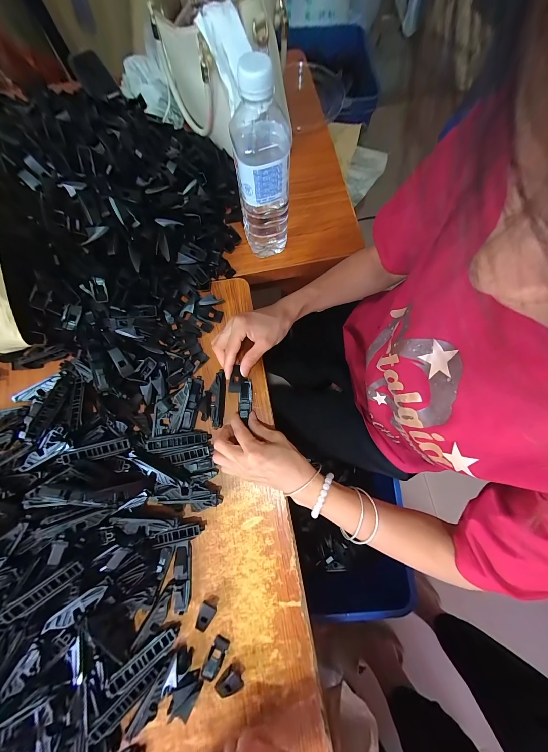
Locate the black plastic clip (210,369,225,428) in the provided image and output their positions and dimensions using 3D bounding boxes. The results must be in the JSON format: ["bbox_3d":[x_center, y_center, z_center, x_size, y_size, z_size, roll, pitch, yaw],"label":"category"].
[{"bbox_3d":[-0.082,0.033,0.361,0.020,0.011,0.079,1,77,0],"label":"black plastic clip"}]

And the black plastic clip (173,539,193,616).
[{"bbox_3d":[-0.114,0.246,0.316,0.018,0.015,0.079,-3,77,-1],"label":"black plastic clip"}]

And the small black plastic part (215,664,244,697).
[{"bbox_3d":[-0.053,0.351,0.292,0.038,0.023,0.015,-39,80,-8],"label":"small black plastic part"}]

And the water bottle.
[{"bbox_3d":[-0.014,-0.249,0.327,0.063,0.218,0.060,0,77,0],"label":"water bottle"}]

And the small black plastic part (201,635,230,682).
[{"bbox_3d":[-0.070,0.337,0.304,0.019,0.006,0.046,26,78,6],"label":"small black plastic part"}]

